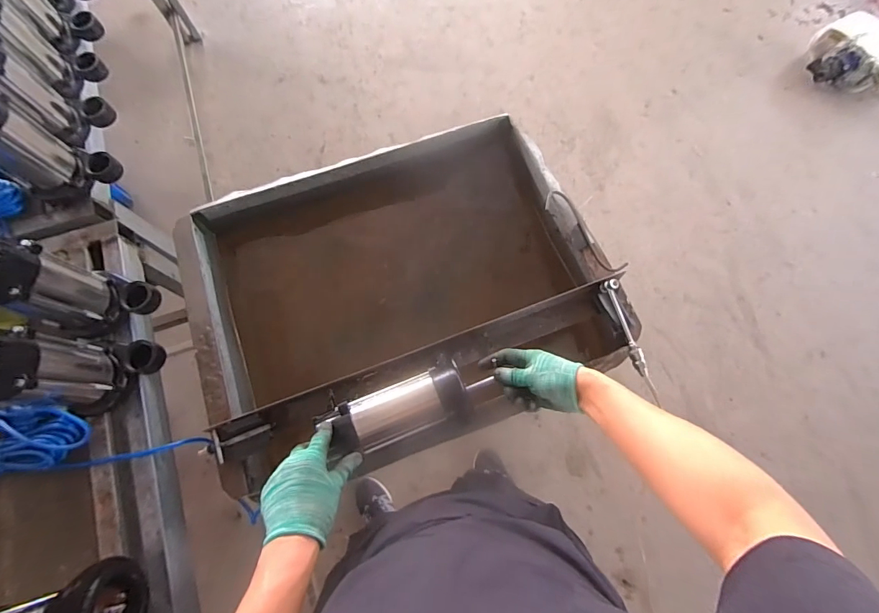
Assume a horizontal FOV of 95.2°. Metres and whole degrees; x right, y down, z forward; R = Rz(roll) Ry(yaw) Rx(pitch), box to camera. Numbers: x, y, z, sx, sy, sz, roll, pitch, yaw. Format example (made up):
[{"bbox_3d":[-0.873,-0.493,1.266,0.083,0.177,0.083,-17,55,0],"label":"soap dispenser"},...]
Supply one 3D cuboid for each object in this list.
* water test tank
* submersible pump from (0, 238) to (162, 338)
[{"bbox_3d":[-0.082,-0.027,0.837,0.749,0.249,0.586,-19,74,-4],"label":"water test tank"},{"bbox_3d":[-0.601,-0.027,0.636,0.152,0.229,0.116,12,74,5],"label":"submersible pump"}]

